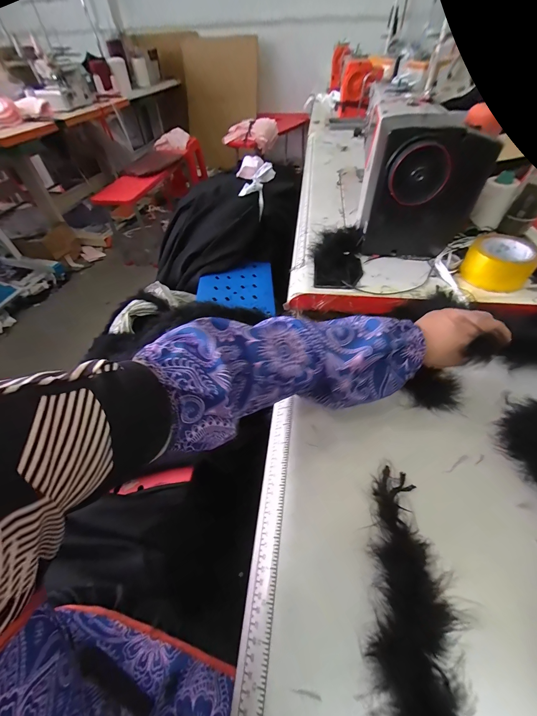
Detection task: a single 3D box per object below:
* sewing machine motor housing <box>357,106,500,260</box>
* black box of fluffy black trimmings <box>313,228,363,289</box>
[{"bbox_3d":[0.292,-0.344,0.557,0.199,0.221,0.182,4,50,10],"label":"sewing machine motor housing"},{"bbox_3d":[0.148,-0.228,0.592,0.093,0.030,0.223,7,51,8],"label":"black box of fluffy black trimmings"}]

